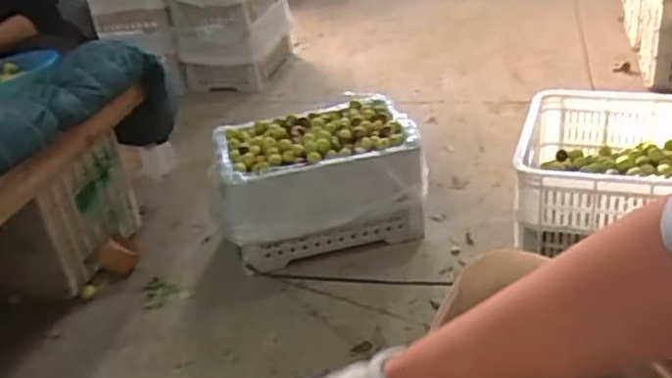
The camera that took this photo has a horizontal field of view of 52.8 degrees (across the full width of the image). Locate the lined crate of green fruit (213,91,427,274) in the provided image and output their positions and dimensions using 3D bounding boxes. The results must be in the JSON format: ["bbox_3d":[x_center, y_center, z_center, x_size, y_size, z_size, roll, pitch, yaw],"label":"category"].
[{"bbox_3d":[-0.045,-0.022,1.549,0.450,0.245,0.297,-13,31,-9],"label":"lined crate of green fruit"}]

